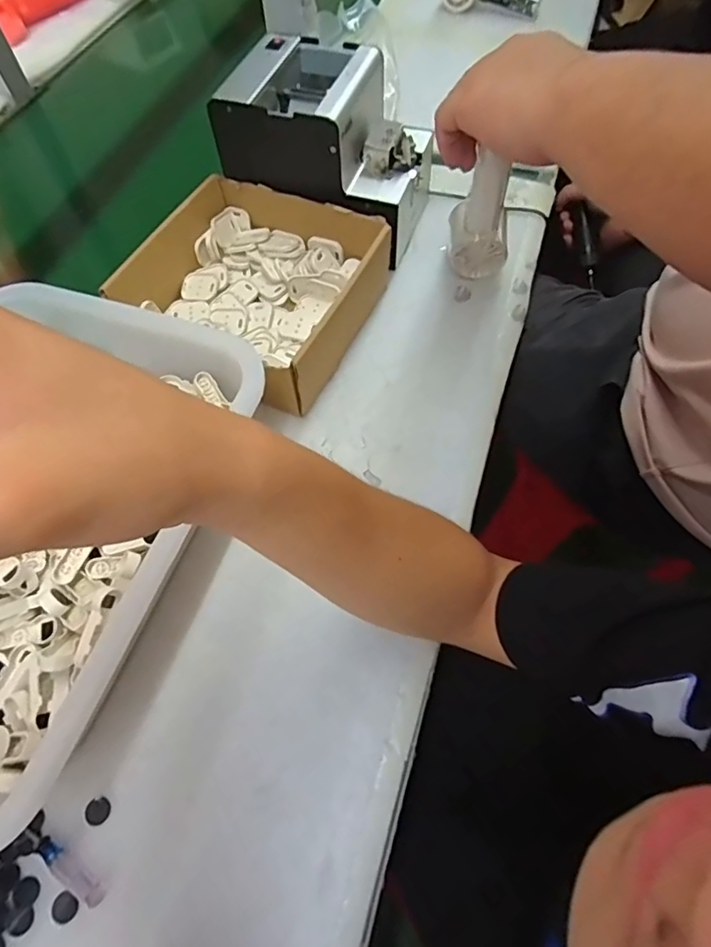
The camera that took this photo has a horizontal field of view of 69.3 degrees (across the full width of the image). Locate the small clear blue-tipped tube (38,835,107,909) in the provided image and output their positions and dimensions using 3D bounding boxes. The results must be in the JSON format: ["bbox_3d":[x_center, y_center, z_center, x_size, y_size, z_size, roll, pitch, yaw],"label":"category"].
[{"bbox_3d":[-0.169,0.236,0.305,0.050,0.008,0.013,28,66,16],"label":"small clear blue-tipped tube"}]

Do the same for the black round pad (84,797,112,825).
[{"bbox_3d":[-0.162,0.212,0.323,0.014,0.005,0.014,-8,62,-3],"label":"black round pad"}]

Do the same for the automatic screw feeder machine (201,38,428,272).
[{"bbox_3d":[-0.020,-0.323,0.507,0.176,0.119,0.136,20,65,12],"label":"automatic screw feeder machine"}]

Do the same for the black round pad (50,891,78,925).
[{"bbox_3d":[-0.169,0.253,0.300,0.015,0.006,0.016,3,66,-8],"label":"black round pad"}]

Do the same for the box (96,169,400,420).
[{"bbox_3d":[-0.104,-0.180,0.488,0.224,0.066,0.188,23,65,13],"label":"box"}]

